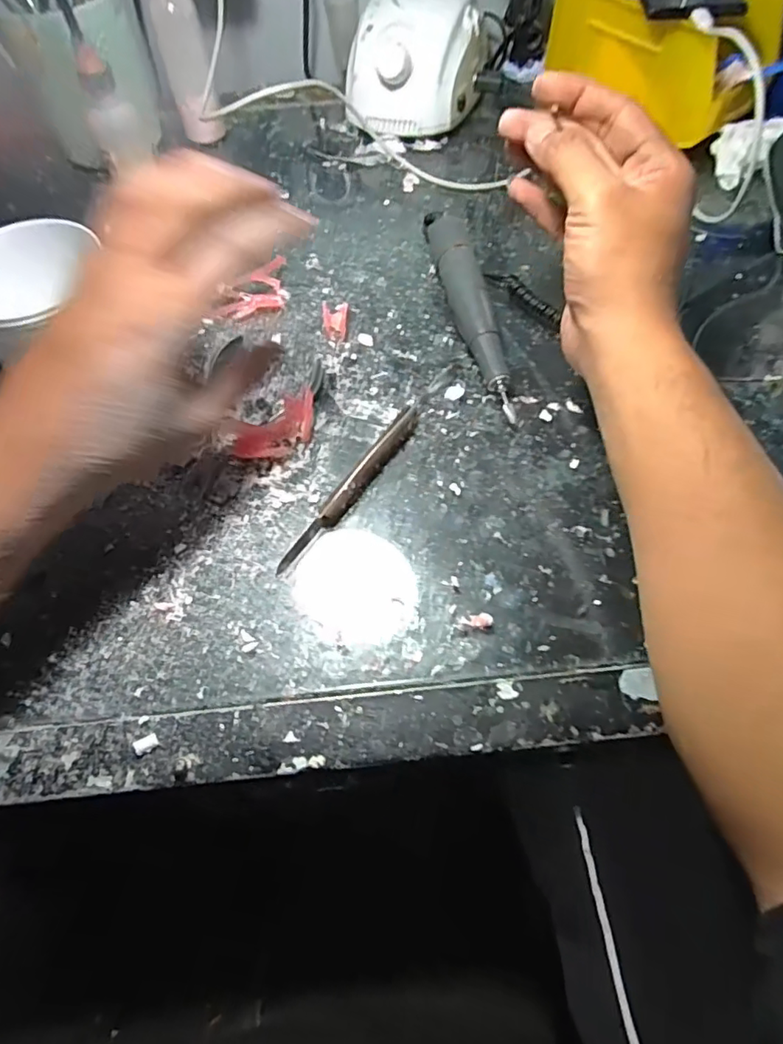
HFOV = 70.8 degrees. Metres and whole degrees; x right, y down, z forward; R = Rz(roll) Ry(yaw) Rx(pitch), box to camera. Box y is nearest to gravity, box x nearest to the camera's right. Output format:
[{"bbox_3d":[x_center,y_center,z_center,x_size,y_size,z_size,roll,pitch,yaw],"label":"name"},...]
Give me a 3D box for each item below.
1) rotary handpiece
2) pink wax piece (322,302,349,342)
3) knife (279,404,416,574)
[{"bbox_3d":[0.053,-0.142,0.370,0.024,0.031,0.169,-11,62,-5],"label":"rotary handpiece"},{"bbox_3d":[-0.039,-0.140,0.384,0.017,0.008,0.034,-5,62,-2],"label":"pink wax piece"},{"bbox_3d":[-0.021,-0.021,0.317,0.011,0.012,0.128,30,66,16],"label":"knife"}]

